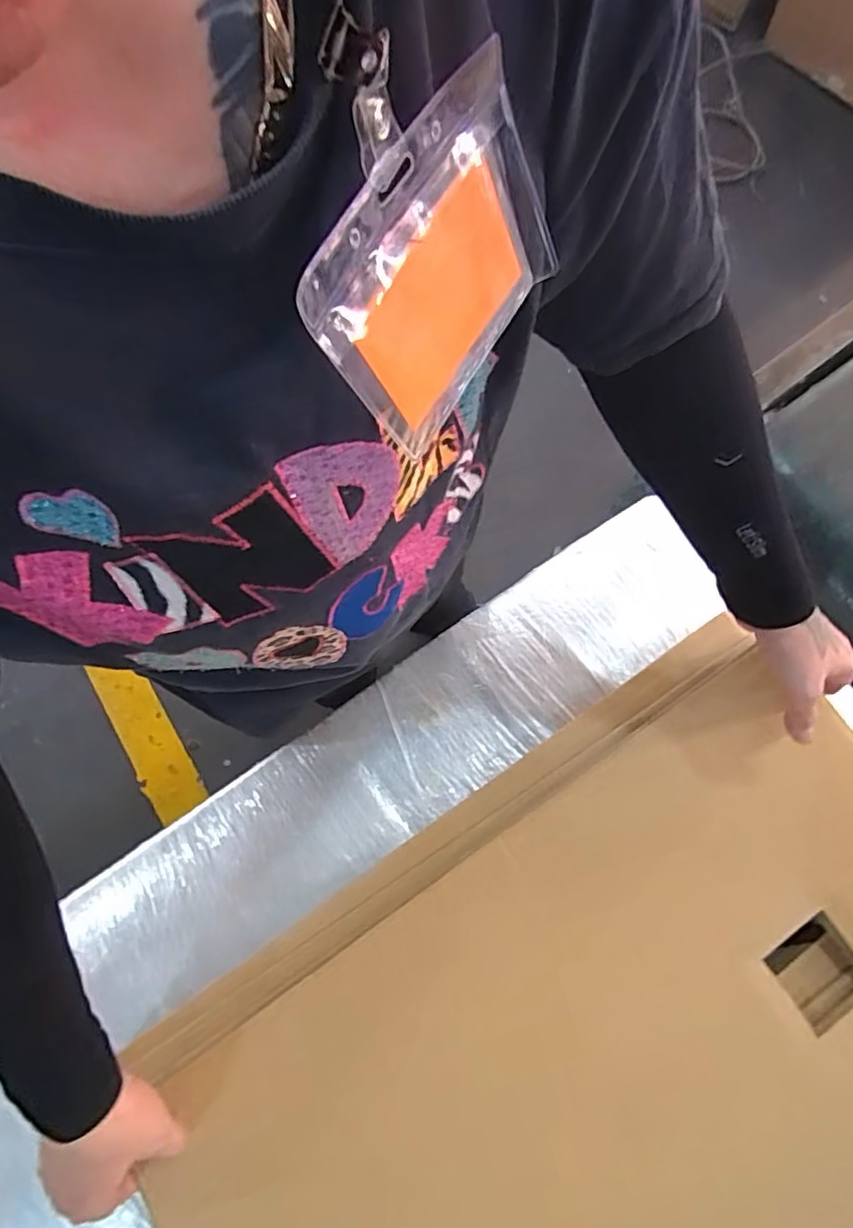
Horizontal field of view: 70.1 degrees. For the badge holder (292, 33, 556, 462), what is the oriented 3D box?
[{"bbox_3d":[0.003,-0.117,0.202,0.010,0.096,0.096,32,91,32],"label":"badge holder"}]

